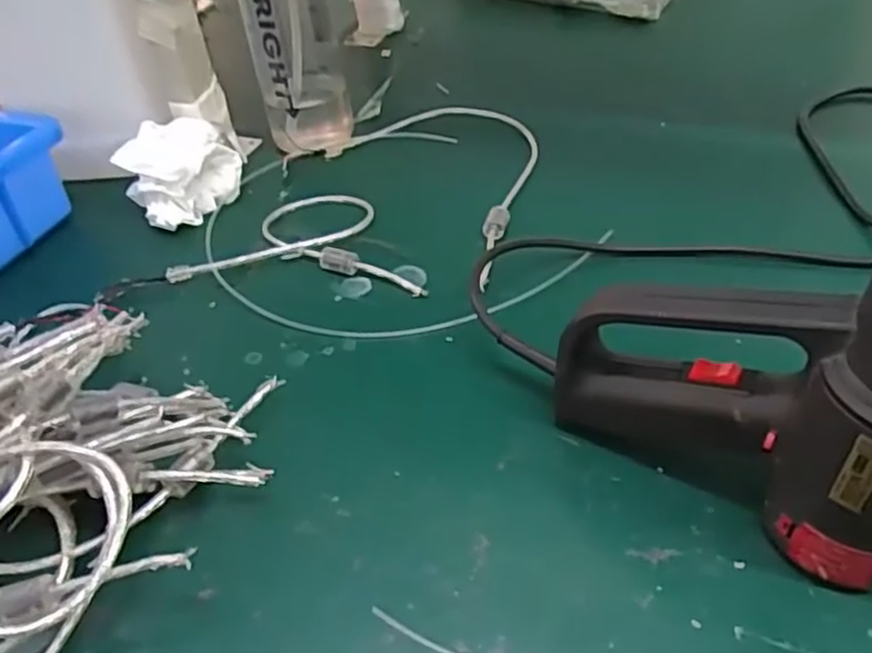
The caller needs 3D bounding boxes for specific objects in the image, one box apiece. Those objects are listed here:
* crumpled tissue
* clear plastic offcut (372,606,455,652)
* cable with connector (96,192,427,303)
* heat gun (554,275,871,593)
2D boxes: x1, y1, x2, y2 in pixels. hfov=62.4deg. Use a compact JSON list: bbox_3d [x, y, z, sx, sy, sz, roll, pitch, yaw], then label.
[{"bbox_3d":[-0.203,-0.125,0.578,0.058,0.058,0.090,30,54,31],"label":"crumpled tissue"},{"bbox_3d":[-0.007,0.138,0.321,0.052,0.004,0.005,19,49,23],"label":"clear plastic offcut"},{"bbox_3d":[-0.121,-0.069,0.546,0.221,0.014,0.137,-2,44,3],"label":"cable with connector"},{"bbox_3d":[0.141,-0.002,0.293,0.179,0.224,0.058,27,52,29],"label":"heat gun"}]

